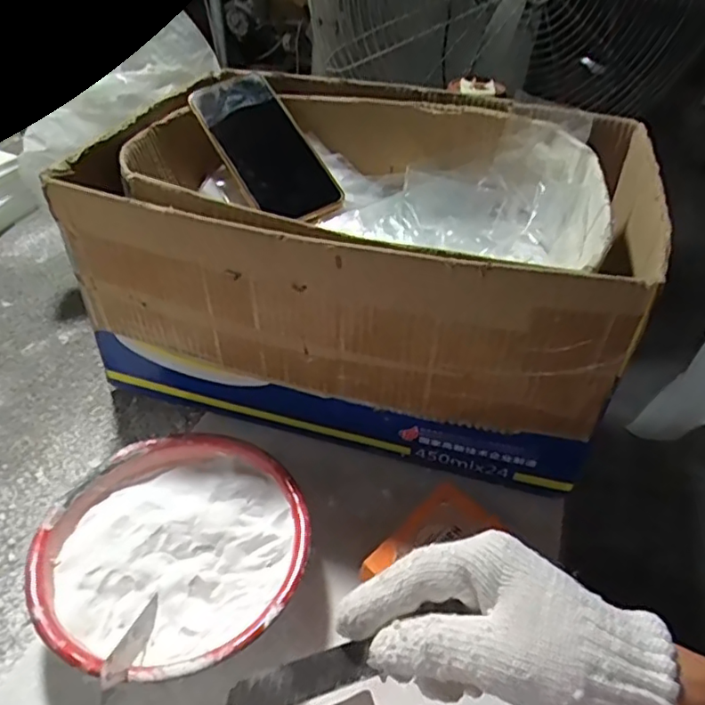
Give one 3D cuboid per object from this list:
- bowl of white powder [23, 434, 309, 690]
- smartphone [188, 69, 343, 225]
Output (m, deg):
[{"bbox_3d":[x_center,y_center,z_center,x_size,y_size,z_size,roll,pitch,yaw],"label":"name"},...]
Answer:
[{"bbox_3d":[-0.114,0.137,0.399,0.163,0.056,0.164,1,44,-1],"label":"bowl of white powder"},{"bbox_3d":[-0.081,-0.192,0.549,0.078,0.013,0.172,-29,75,-17],"label":"smartphone"}]

